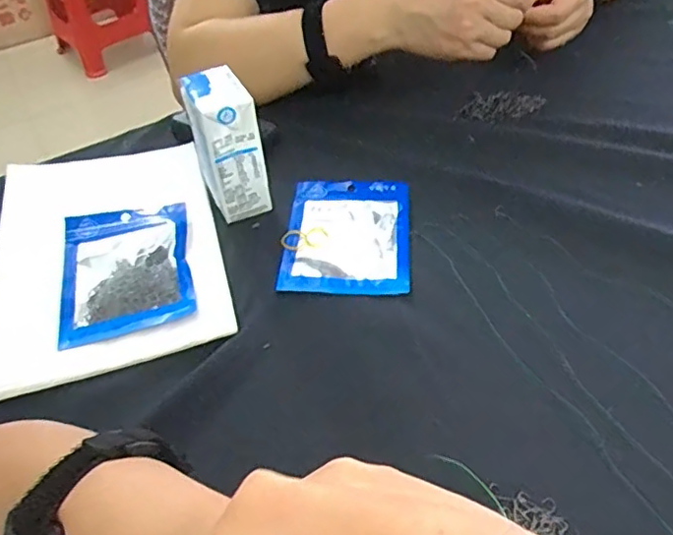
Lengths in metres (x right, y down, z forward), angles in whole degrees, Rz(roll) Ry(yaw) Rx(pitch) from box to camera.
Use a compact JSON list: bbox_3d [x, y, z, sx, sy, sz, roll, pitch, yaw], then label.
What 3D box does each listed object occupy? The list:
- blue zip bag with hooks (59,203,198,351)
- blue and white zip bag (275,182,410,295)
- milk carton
[{"bbox_3d":[-0.164,0.001,0.461,0.097,0.013,0.129,-14,48,-8],"label":"blue zip bag with hooks"},{"bbox_3d":[0.009,-0.027,0.480,0.098,0.009,0.128,1,47,6],"label":"blue and white zip bag"},{"bbox_3d":[-0.091,-0.100,0.488,0.048,0.110,0.057,-22,49,-16],"label":"milk carton"}]

